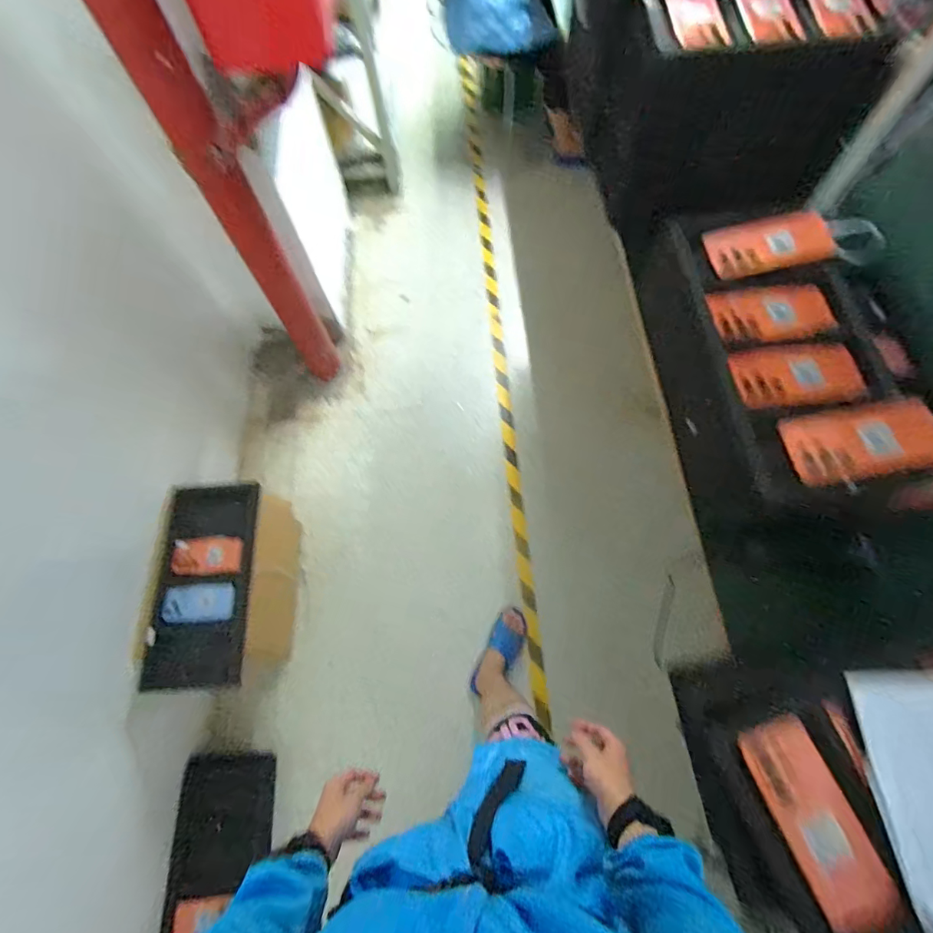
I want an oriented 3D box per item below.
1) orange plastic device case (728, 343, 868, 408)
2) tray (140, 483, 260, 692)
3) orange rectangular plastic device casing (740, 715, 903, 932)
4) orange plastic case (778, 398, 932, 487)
[{"bbox_3d":[0.470,-0.134,0.679,0.167,0.027,0.117,-3,50,9],"label":"orange plastic device case"},{"bbox_3d":[-0.604,0.268,1.096,0.219,0.050,0.457,4,84,-13],"label":"tray"},{"bbox_3d":[0.365,0.368,0.491,0.075,0.006,0.178,-19,60,2],"label":"orange rectangular plastic device casing"},{"bbox_3d":[0.513,-0.032,0.610,0.168,0.017,0.098,-13,70,11],"label":"orange plastic case"}]

